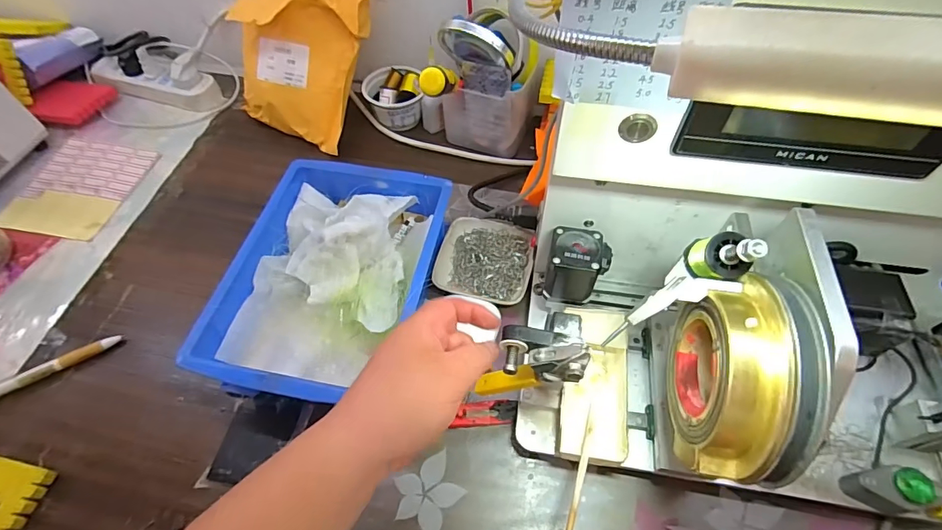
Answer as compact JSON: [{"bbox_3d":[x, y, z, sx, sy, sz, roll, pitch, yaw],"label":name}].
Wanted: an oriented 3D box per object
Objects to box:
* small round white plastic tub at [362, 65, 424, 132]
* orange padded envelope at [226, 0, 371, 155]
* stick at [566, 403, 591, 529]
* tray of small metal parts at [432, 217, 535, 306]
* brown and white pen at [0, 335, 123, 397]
[{"bbox_3d":[-0.102,-0.223,0.616,0.073,0.048,0.076,-1,56,1],"label":"small round white plastic tub"},{"bbox_3d":[-0.212,-0.266,0.556,0.154,0.224,0.051,18,22,-2],"label":"orange padded envelope"},{"bbox_3d":[0.084,0.151,0.348,0.006,0.011,0.108,17,38,12],"label":"stick"},{"bbox_3d":[0.016,-0.005,0.488,0.097,0.018,0.092,15,58,11],"label":"tray of small metal parts"},{"bbox_3d":[-0.411,0.103,0.442,0.142,0.015,0.015,-24,59,-14],"label":"brown and white pen"}]

